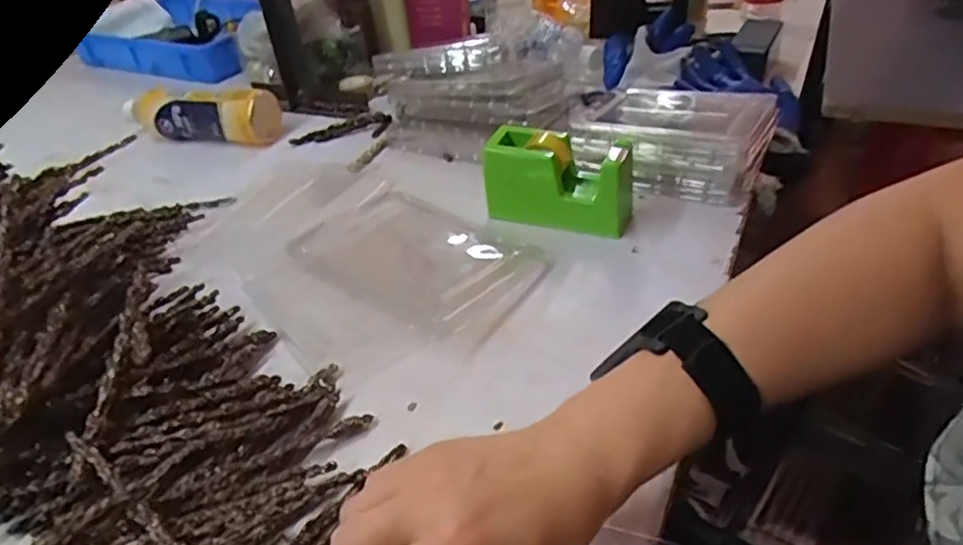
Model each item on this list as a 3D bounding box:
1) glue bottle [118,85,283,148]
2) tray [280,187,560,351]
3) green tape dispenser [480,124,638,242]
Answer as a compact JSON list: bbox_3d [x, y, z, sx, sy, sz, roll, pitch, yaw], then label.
[{"bbox_3d":[-0.359,-0.206,0.849,0.218,0.065,0.068,7,38,15],"label":"glue bottle"},{"bbox_3d":[-0.051,-0.011,0.562,0.195,0.030,0.142,19,42,30],"label":"tray"},{"bbox_3d":[0.070,-0.085,0.606,0.129,0.077,0.047,11,39,22],"label":"green tape dispenser"}]

